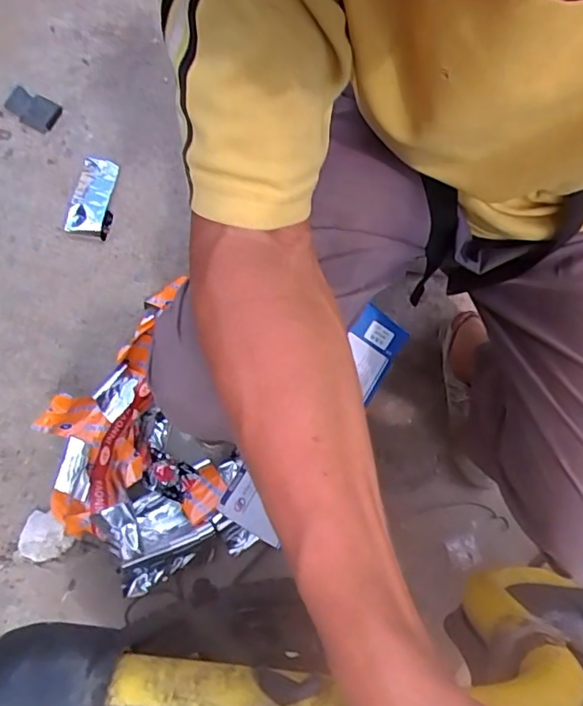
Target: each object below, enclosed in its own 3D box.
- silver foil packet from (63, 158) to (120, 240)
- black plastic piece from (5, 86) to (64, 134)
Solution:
[{"bbox_3d":[-0.337,-0.269,0.926,0.070,0.019,0.141,10,79,0],"label":"silver foil packet"},{"bbox_3d":[-0.459,-0.433,0.964,0.101,0.012,0.061,29,79,4],"label":"black plastic piece"}]

